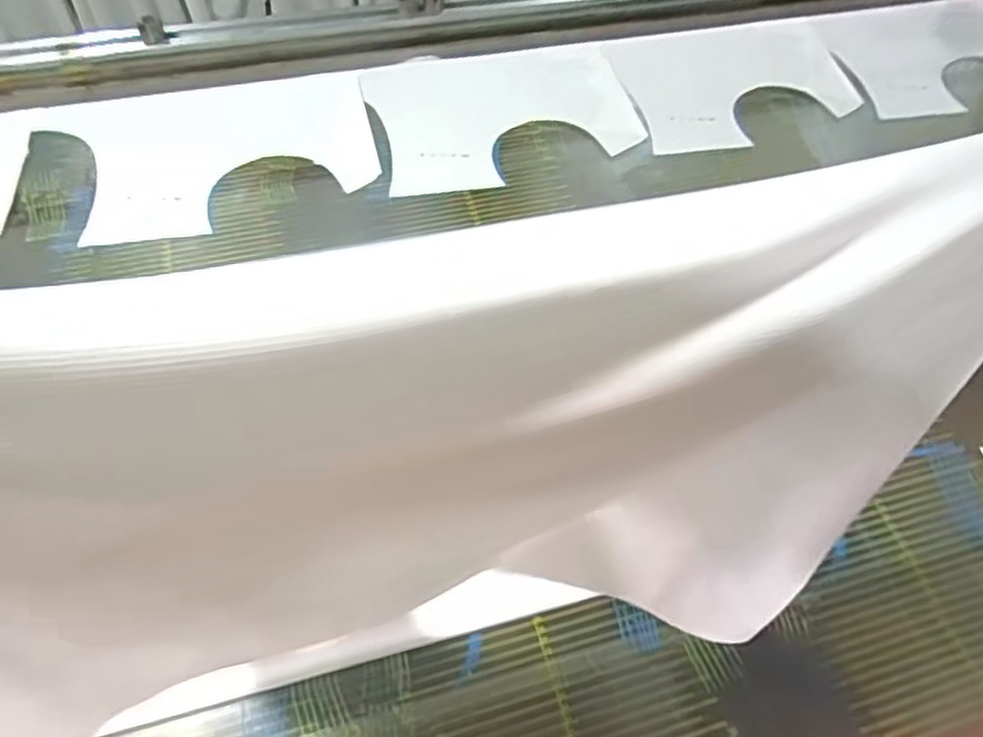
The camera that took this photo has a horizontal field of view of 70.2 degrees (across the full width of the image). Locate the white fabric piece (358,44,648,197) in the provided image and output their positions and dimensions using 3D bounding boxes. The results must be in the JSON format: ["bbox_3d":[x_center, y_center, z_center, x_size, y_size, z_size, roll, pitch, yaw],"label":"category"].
[{"bbox_3d":[0.020,-0.403,1.088,0.394,0.013,0.321,-11,55,-11],"label":"white fabric piece"}]

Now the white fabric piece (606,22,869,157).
[{"bbox_3d":[0.404,-0.449,1.118,0.370,0.022,0.263,-6,58,-9],"label":"white fabric piece"}]

